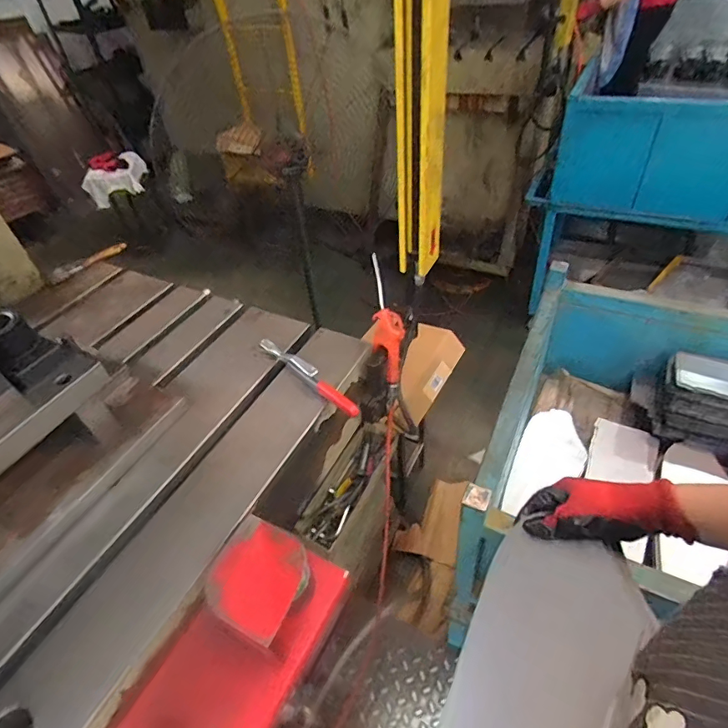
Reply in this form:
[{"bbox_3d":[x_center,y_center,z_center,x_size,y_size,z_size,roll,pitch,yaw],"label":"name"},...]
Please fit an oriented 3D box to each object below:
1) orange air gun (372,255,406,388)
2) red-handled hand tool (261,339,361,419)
[{"bbox_3d":[0.044,-0.072,0.862,0.055,0.248,0.034,-11,21,-3],"label":"orange air gun"},{"bbox_3d":[-0.100,0.013,0.801,0.019,0.038,0.249,-37,51,-27],"label":"red-handled hand tool"}]

